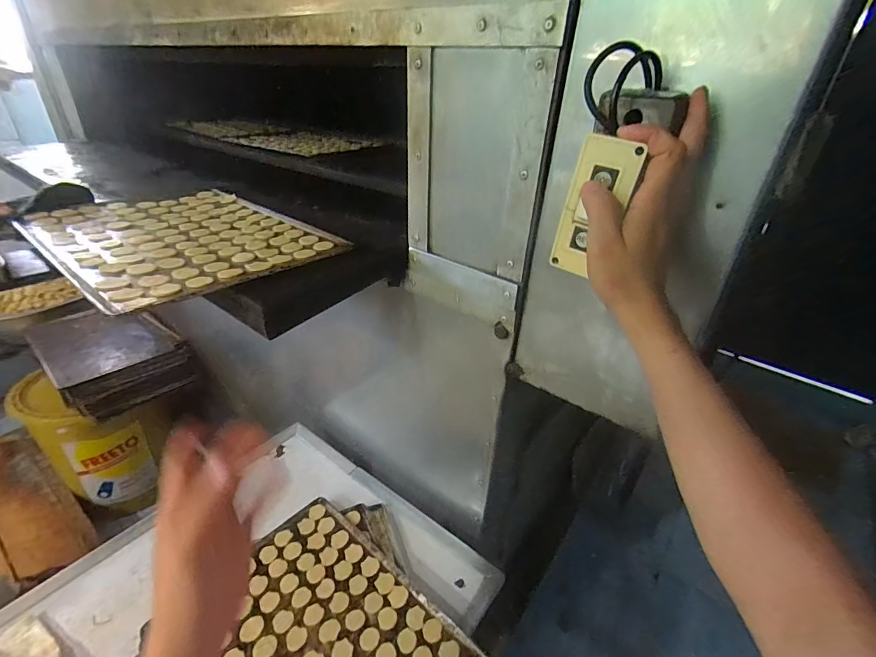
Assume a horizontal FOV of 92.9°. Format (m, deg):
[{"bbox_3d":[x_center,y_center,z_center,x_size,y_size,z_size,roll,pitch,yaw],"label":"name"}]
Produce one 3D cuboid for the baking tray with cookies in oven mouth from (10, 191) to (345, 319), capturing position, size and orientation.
[{"bbox_3d":[-0.398,-0.150,0.652,0.430,0.015,0.325,26,35,32],"label":"baking tray with cookies in oven mouth"}]

